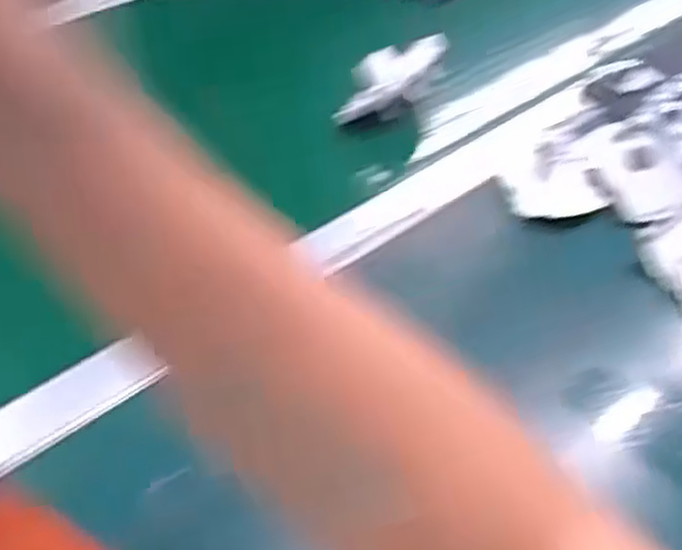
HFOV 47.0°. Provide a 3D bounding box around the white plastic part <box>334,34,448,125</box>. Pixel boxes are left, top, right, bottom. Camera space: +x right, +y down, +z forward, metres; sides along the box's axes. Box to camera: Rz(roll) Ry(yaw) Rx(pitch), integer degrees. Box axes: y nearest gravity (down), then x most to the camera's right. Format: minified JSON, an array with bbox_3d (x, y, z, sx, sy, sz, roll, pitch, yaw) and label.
[{"bbox_3d":[0.043,-0.177,0.685,0.116,0.024,0.042,-38,56,-6],"label":"white plastic part"}]

